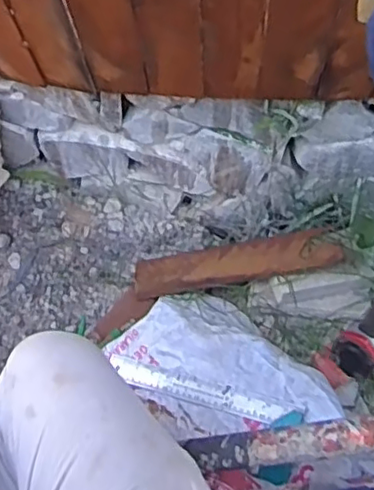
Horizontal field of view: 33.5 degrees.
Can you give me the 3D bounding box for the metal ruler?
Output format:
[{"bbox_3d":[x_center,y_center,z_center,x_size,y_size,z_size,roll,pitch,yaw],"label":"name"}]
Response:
[{"bbox_3d":[0.016,0.213,0.907,0.294,0.006,0.035,12,64,22],"label":"metal ruler"}]

